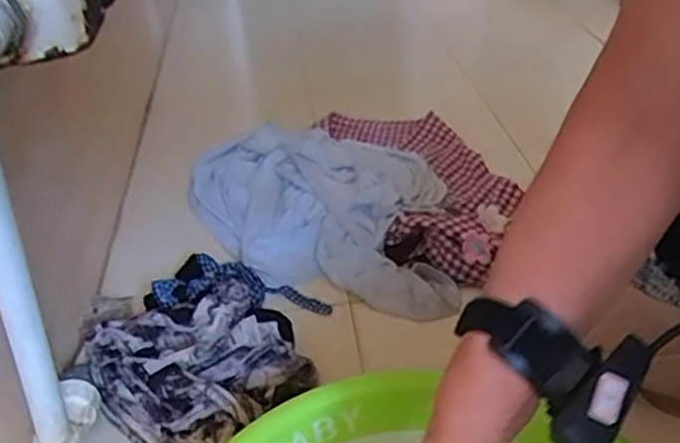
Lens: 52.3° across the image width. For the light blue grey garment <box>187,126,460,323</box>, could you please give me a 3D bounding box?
[{"bbox_3d":[-0.040,-0.035,0.939,0.358,0.065,0.414,-1,36,3],"label":"light blue grey garment"}]

